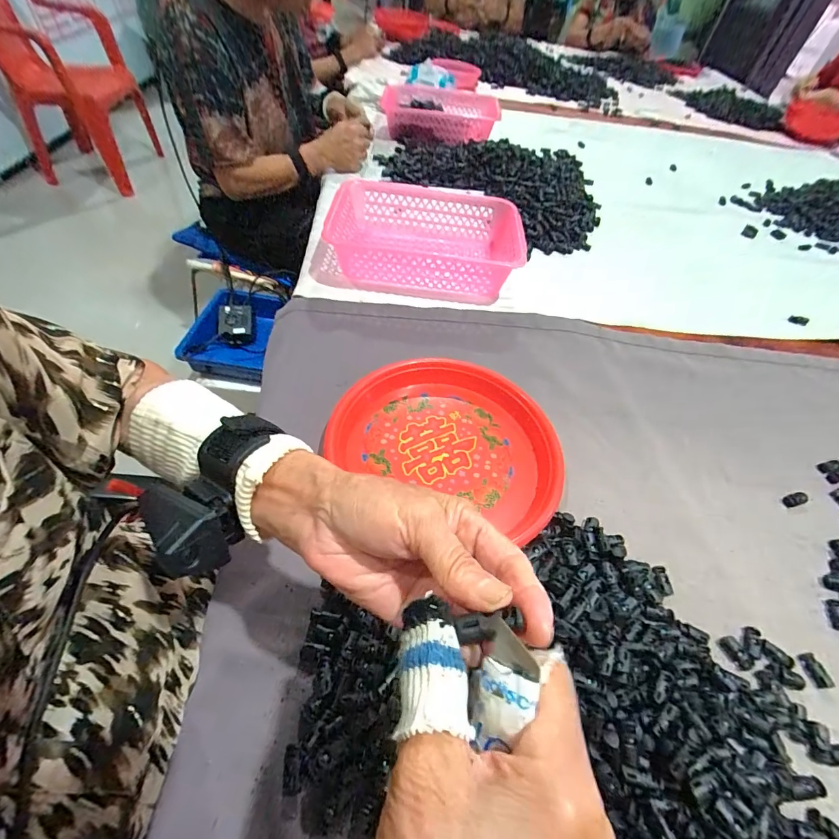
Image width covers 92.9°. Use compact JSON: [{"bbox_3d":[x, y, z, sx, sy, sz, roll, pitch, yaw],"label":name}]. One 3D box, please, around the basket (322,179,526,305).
[{"bbox_3d":[0.014,-0.304,0.674,0.306,0.081,0.226,7,53,0],"label":"basket"}]

